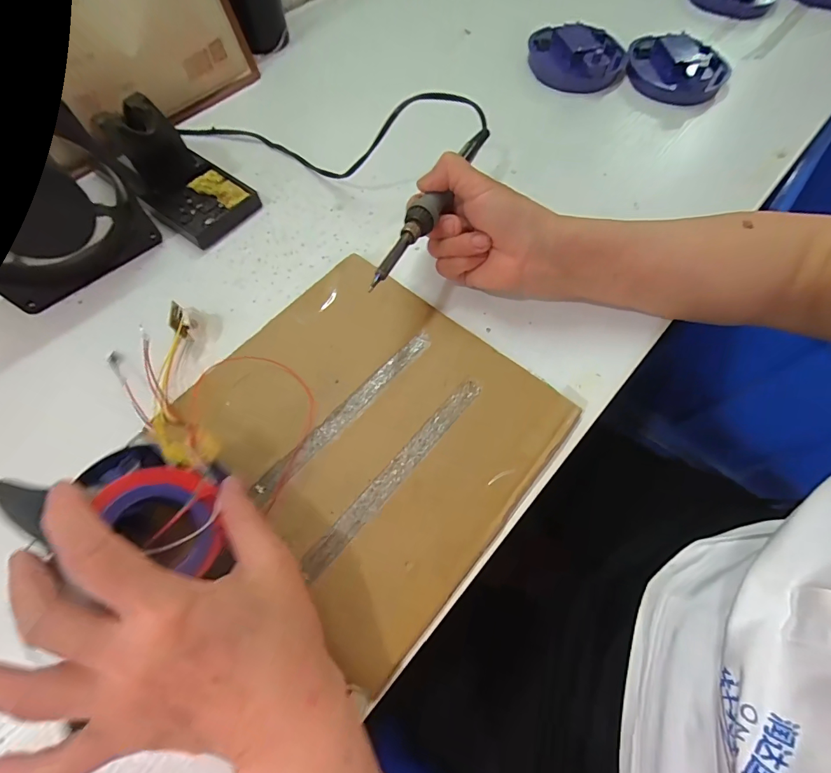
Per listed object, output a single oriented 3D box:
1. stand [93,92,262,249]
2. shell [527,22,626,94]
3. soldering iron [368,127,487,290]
[{"bbox_3d":[-0.202,-0.185,0.347,0.099,0.069,0.073,40,71,16],"label":"stand"},{"bbox_3d":[0.182,-0.372,0.461,0.105,0.034,0.089,21,67,8],"label":"shell"},{"bbox_3d":[0.017,-0.142,0.301,0.019,0.017,0.214,23,59,9],"label":"soldering iron"}]

